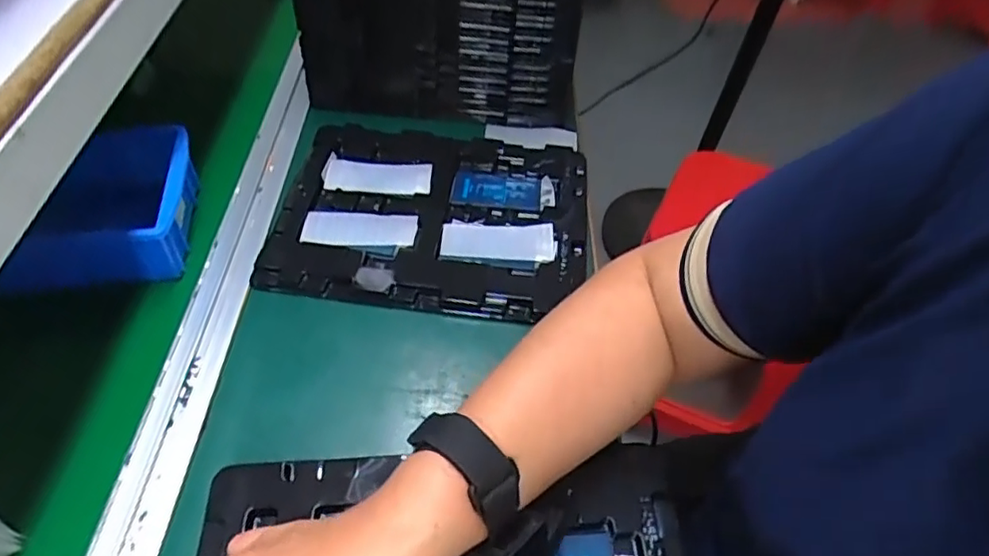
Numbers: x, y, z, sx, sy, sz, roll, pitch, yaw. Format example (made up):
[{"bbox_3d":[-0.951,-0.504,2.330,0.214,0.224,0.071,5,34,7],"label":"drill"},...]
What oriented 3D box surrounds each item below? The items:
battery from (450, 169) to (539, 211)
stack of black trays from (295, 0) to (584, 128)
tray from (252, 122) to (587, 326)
[{"bbox_3d":[0.002,-0.085,0.603,0.085,0.009,0.044,5,50,2],"label":"battery"},{"bbox_3d":[-0.051,-0.304,0.675,0.279,0.173,0.203,2,50,-1],"label":"stack of black trays"},{"bbox_3d":[-0.054,-0.062,0.575,0.272,0.017,0.220,5,50,2],"label":"tray"}]

